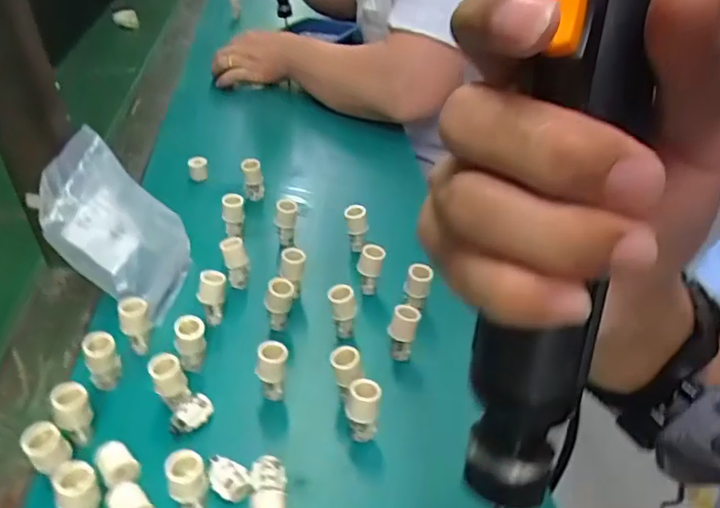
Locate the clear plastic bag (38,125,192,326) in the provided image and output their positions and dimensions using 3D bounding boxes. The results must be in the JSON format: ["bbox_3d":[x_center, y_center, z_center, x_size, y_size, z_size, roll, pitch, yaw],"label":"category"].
[{"bbox_3d":[-0.189,-0.025,0.463,0.022,0.135,0.102,-25,31,37],"label":"clear plastic bag"}]

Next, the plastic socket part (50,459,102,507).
[{"bbox_3d":[-0.150,0.131,0.310,0.021,0.040,0.019,-26,44,-30],"label":"plastic socket part"}]

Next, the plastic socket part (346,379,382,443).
[{"bbox_3d":[0.002,0.099,0.362,0.021,0.040,0.018,7,37,9],"label":"plastic socket part"}]

